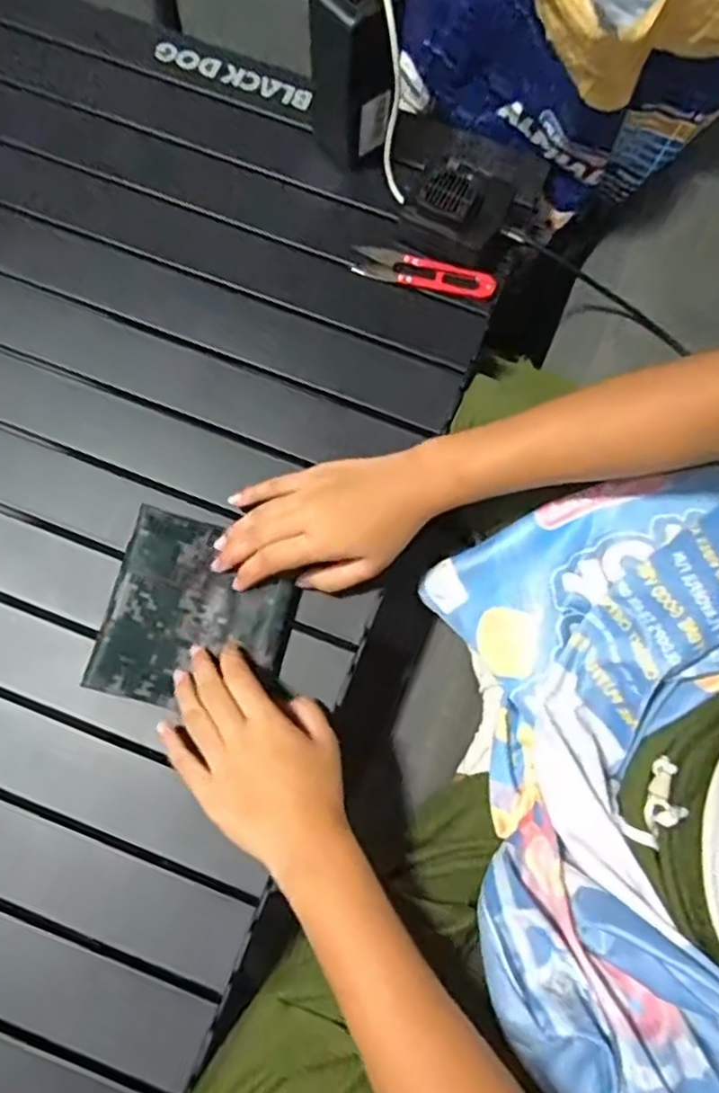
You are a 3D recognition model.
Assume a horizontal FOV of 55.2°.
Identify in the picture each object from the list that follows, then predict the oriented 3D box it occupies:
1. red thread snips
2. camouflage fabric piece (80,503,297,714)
[{"bbox_3d":[0.054,-0.227,0.571,0.118,0.009,0.026,18,74,2],"label":"red thread snips"},{"bbox_3d":[-0.108,0.046,0.474,0.121,0.023,0.129,13,75,2],"label":"camouflage fabric piece"}]

